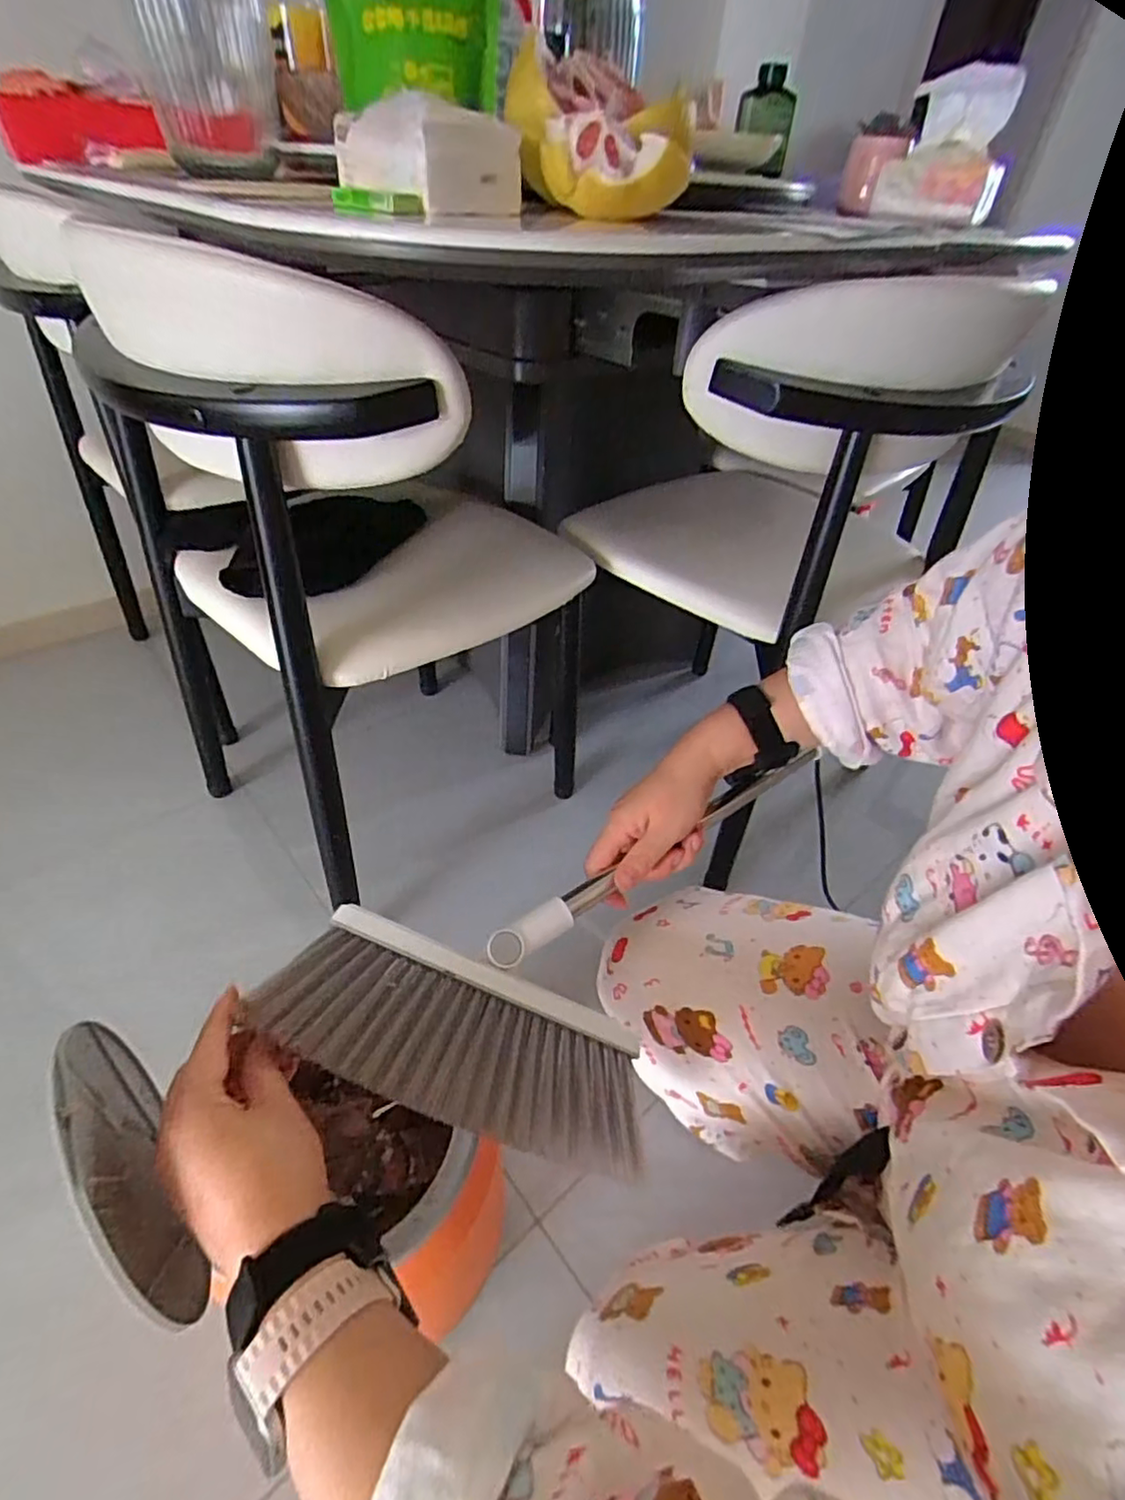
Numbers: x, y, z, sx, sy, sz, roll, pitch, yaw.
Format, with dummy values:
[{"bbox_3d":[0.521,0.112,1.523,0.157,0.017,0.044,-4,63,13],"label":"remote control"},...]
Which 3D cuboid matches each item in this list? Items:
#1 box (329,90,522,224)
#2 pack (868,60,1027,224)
[{"bbox_3d":[-0.102,-0.443,0.477,0.091,0.062,0.128,-25,47,-34],"label":"box"},{"bbox_3d":[0.441,-0.684,0.724,0.128,0.121,0.090,22,40,20],"label":"pack"}]

